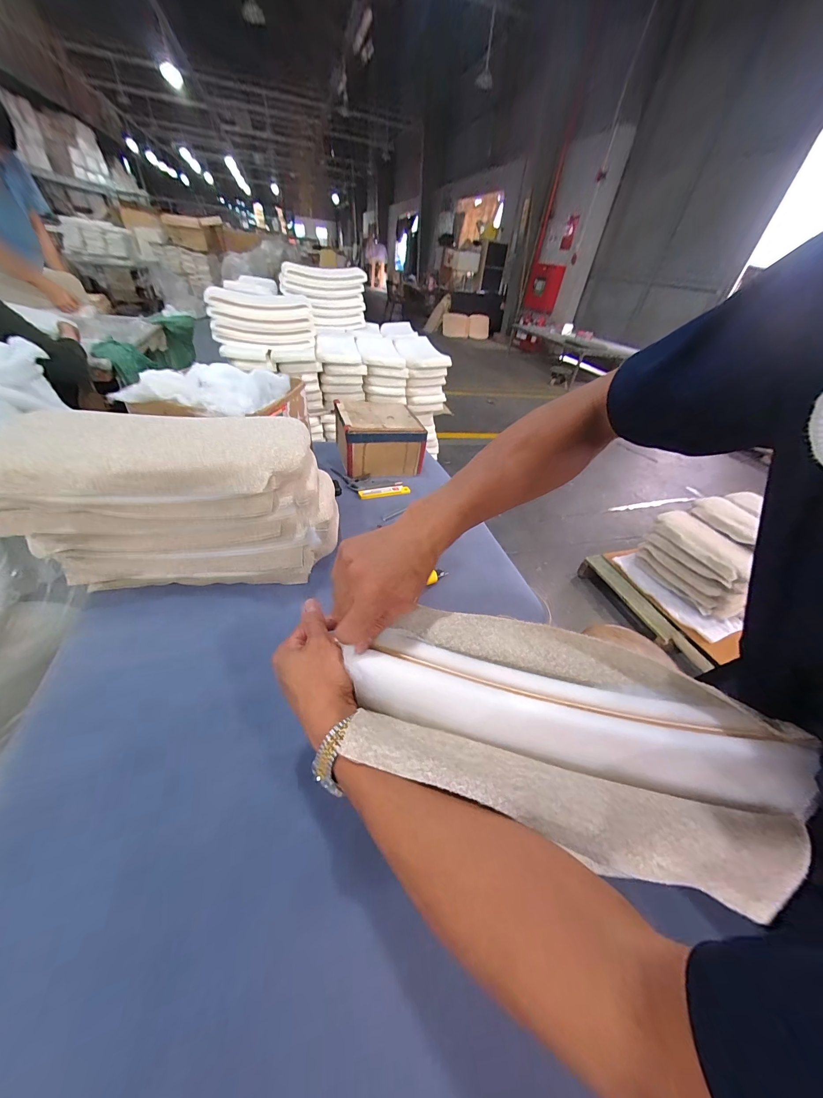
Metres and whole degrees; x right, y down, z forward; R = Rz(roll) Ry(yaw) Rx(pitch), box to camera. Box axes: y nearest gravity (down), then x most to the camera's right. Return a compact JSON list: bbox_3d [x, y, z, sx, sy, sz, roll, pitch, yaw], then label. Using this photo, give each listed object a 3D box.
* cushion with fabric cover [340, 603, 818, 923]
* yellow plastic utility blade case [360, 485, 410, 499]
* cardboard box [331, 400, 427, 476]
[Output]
[{"bbox_3d":[0.119,0.148,0.295,0.364,0.068,0.155,15,40,8],"label":"cushion with fabric cover"},{"bbox_3d":[-0.066,-0.145,0.873,0.133,0.008,0.033,-12,44,-22],"label":"yellow plastic utility blade case"},{"bbox_3d":[-0.087,-0.306,0.961,0.215,0.128,0.200,-5,41,-14],"label":"cardboard box"}]

